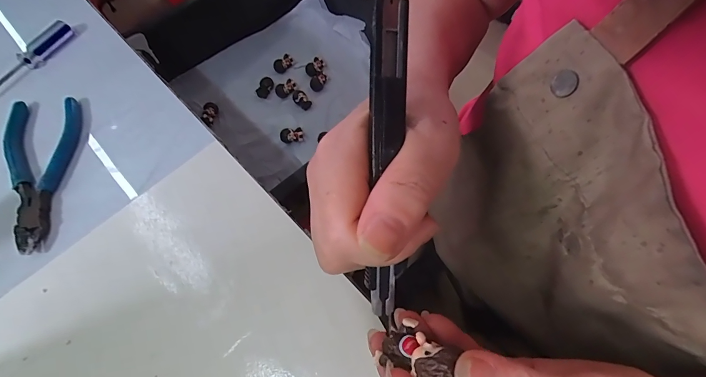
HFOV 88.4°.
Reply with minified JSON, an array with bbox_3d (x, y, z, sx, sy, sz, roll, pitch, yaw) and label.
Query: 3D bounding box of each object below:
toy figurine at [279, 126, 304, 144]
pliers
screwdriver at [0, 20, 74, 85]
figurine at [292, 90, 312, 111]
[{"bbox_3d":[-0.107,-0.094,0.629,0.040,0.014,0.024,-11,65,-2],"label":"toy figurine"},{"bbox_3d":[-0.232,-0.015,0.269,0.047,0.013,0.126,-16,65,-4],"label":"pliers"},{"bbox_3d":[-0.289,-0.101,0.304,0.014,0.020,0.118,29,70,15],"label":"screwdriver"},{"bbox_3d":[-0.093,-0.162,0.656,0.023,0.014,0.041,-31,67,-11],"label":"figurine"}]

